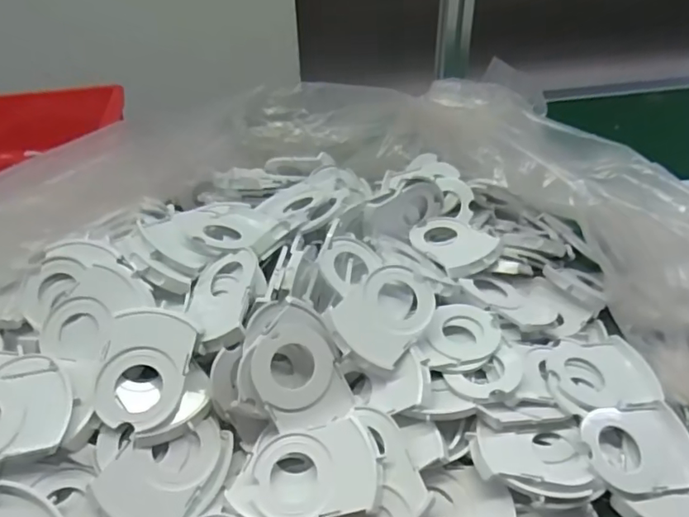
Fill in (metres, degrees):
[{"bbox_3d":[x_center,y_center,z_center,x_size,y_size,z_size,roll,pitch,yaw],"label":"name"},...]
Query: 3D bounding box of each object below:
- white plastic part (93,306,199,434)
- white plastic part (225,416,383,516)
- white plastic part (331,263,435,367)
[{"bbox_3d":[-0.127,0.069,0.352,0.054,0.006,0.075,9,68,-2],"label":"white plastic part"},{"bbox_3d":[-0.025,0.134,0.342,0.093,0.014,0.056,-11,53,5],"label":"white plastic part"},{"bbox_3d":[0.030,0.037,0.385,0.054,0.007,0.078,41,62,7],"label":"white plastic part"}]

